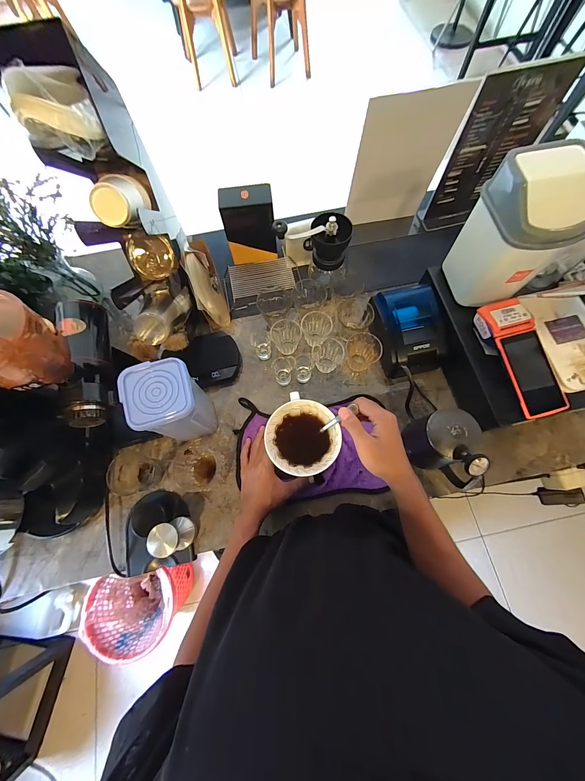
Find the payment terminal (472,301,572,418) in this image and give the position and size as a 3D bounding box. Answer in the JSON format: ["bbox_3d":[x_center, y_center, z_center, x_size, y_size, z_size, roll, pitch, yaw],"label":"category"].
[{"bbox_3d":[0.424,-0.062,0.526,0.089,0.054,0.222,-17,72,-4],"label":"payment terminal"}]

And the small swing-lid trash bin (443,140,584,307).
[{"bbox_3d":[0.379,-0.261,0.493,0.119,0.216,0.135,-9,71,-2],"label":"small swing-lid trash bin"}]

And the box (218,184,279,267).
[{"bbox_3d":[-0.104,-0.395,0.692,0.120,0.156,0.065,-10,72,-2],"label":"box"}]

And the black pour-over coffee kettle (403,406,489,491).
[{"bbox_3d":[0.272,0.106,0.525,0.088,0.157,0.128,1,71,1],"label":"black pour-over coffee kettle"}]

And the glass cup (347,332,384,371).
[{"bbox_3d":[0.153,-0.087,0.643,0.066,0.078,0.082,-12,72,-3],"label":"glass cup"}]

